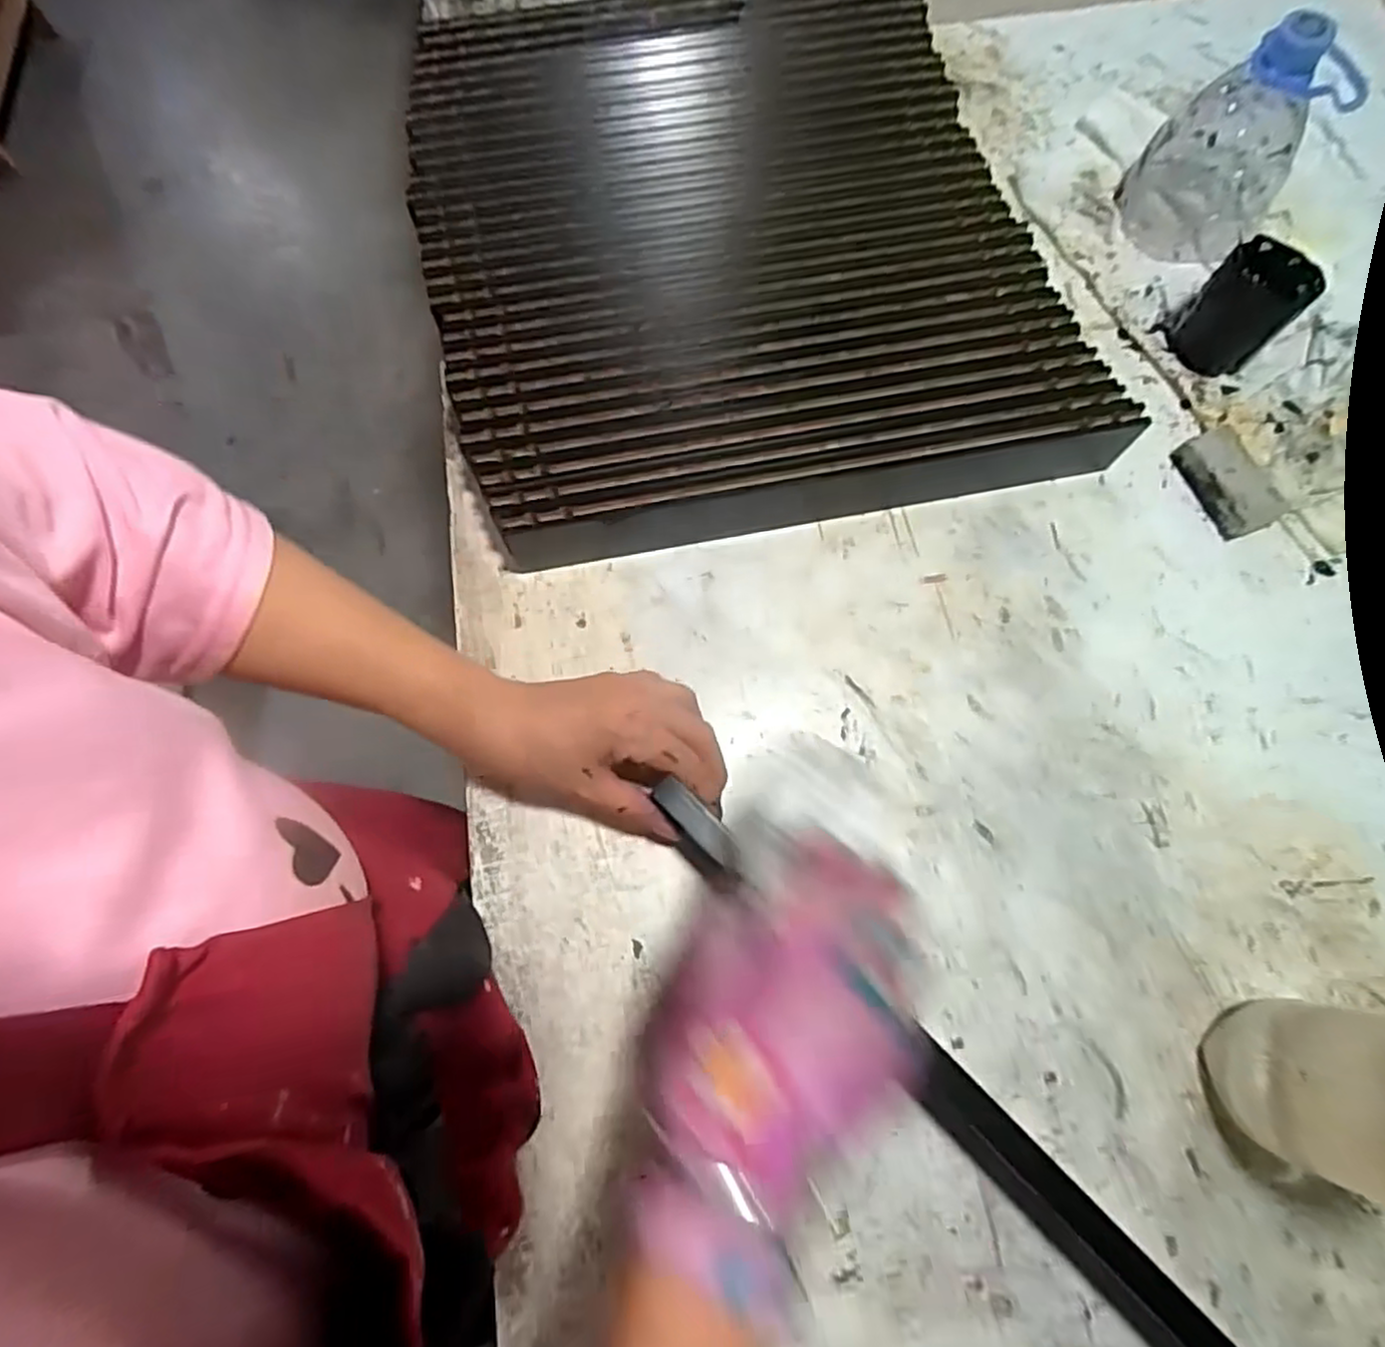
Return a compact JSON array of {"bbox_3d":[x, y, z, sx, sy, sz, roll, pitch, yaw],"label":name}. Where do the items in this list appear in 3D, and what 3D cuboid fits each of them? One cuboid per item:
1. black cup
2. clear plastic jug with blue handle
[{"bbox_3d":[0.370,-0.244,0.477,0.058,0.065,0.059,-43,78,-13],"label":"black cup"},{"bbox_3d":[0.375,-0.374,0.482,0.091,0.127,0.109,33,75,9],"label":"clear plastic jug with blue handle"}]

